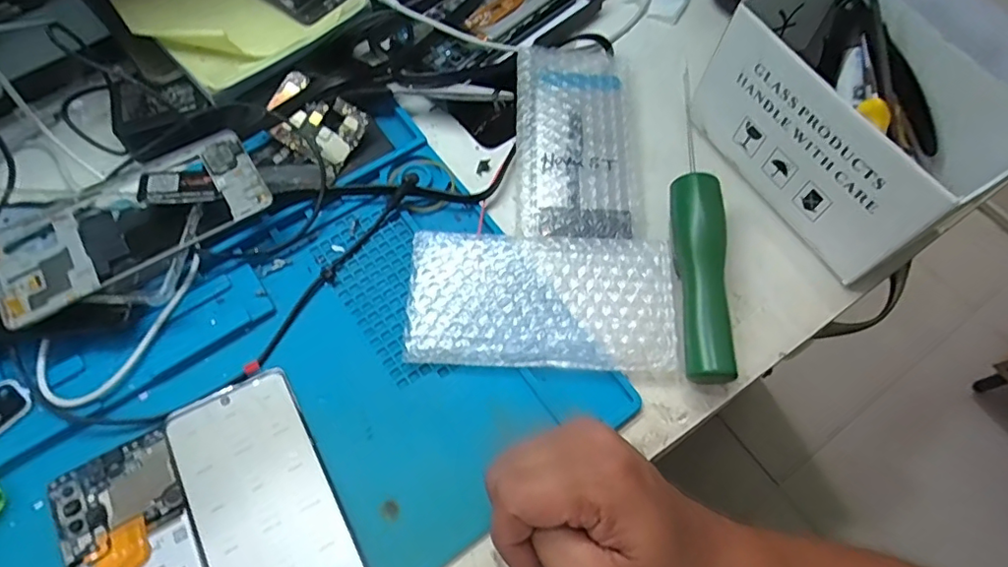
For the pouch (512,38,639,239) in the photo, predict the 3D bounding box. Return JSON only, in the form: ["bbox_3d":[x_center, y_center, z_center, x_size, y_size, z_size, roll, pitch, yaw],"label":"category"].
[{"bbox_3d":[0.051,-0.119,0.416,0.085,0.013,0.190,0,65,-1],"label":"pouch"}]

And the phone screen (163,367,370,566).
[{"bbox_3d":[-0.129,0.127,0.307,0.071,0.004,0.158,-26,66,-18],"label":"phone screen"}]

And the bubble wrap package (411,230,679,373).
[{"bbox_3d":[0.024,0.010,0.361,0.169,0.017,0.090,0,65,-1],"label":"bubble wrap package"}]

